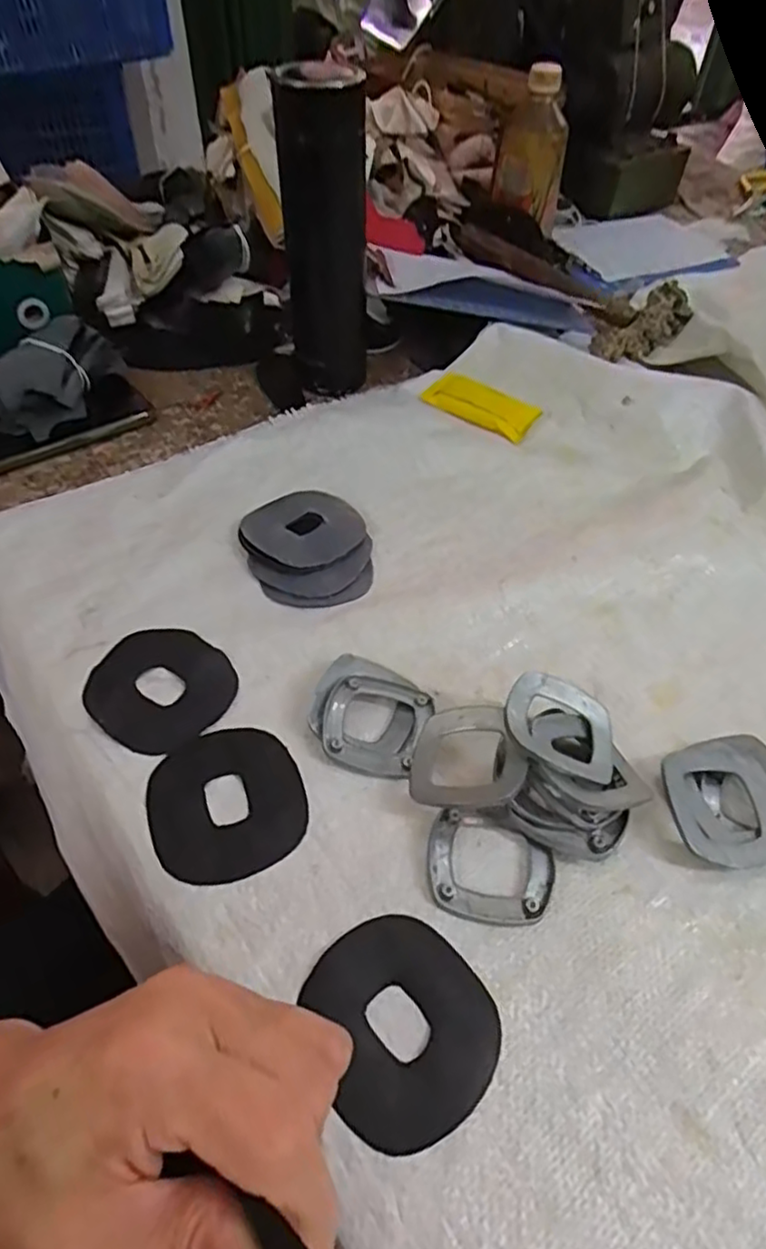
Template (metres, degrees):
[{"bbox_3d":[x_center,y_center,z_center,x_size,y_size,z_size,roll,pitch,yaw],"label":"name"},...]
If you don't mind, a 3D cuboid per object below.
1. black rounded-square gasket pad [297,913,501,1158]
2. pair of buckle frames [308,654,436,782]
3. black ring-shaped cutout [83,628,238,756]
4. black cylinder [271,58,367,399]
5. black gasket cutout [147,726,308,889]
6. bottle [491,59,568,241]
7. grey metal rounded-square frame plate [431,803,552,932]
[{"bbox_3d":[0.008,0.169,0.285,0.073,0.004,0.080,-26,56,-22],"label":"black rounded-square gasket pad"},{"bbox_3d":[-0.006,0.048,0.380,0.063,0.014,0.072,15,51,10],"label":"pair of buckle frames"},{"bbox_3d":[-0.128,0.036,0.386,0.080,0.005,0.074,2,50,-2],"label":"black ring-shaped cutout"},{"bbox_3d":[-0.046,-0.308,0.537,0.066,0.220,0.067,-1,50,-4],"label":"black cylinder"},{"bbox_3d":[-0.080,0.091,0.345,0.076,0.004,0.080,-18,53,-17],"label":"black gasket cutout"},{"bbox_3d":[0.160,-0.508,0.712,0.064,0.131,0.059,-6,51,-8],"label":"bottle"},{"bbox_3d":[0.053,0.118,0.329,0.060,0.006,0.056,4,50,0],"label":"grey metal rounded-square frame plate"}]

